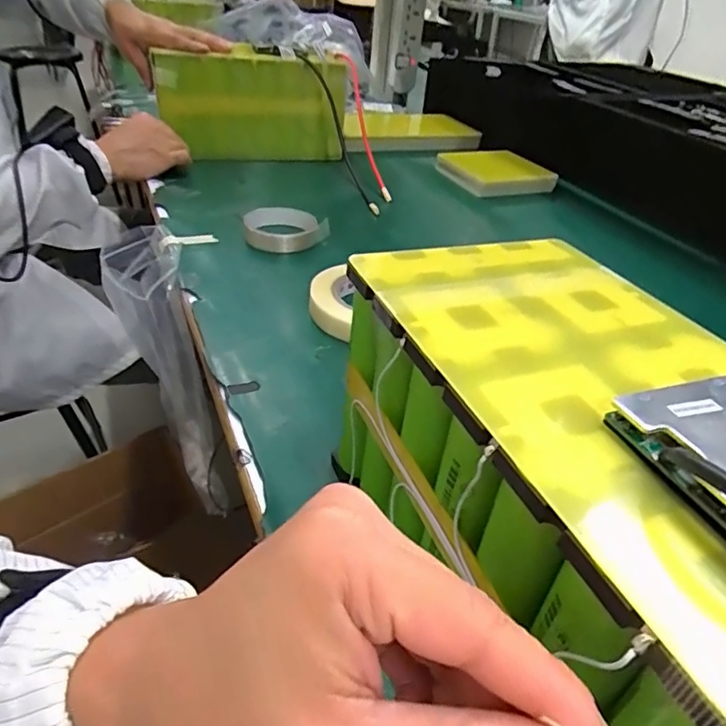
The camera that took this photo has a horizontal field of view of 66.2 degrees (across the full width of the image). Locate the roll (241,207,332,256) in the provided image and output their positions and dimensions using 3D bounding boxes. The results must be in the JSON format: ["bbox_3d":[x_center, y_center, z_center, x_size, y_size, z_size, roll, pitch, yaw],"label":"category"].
[{"bbox_3d":[-0.089,-0.156,0.660,0.098,0.030,0.070,-8,38,-16],"label":"roll"}]

